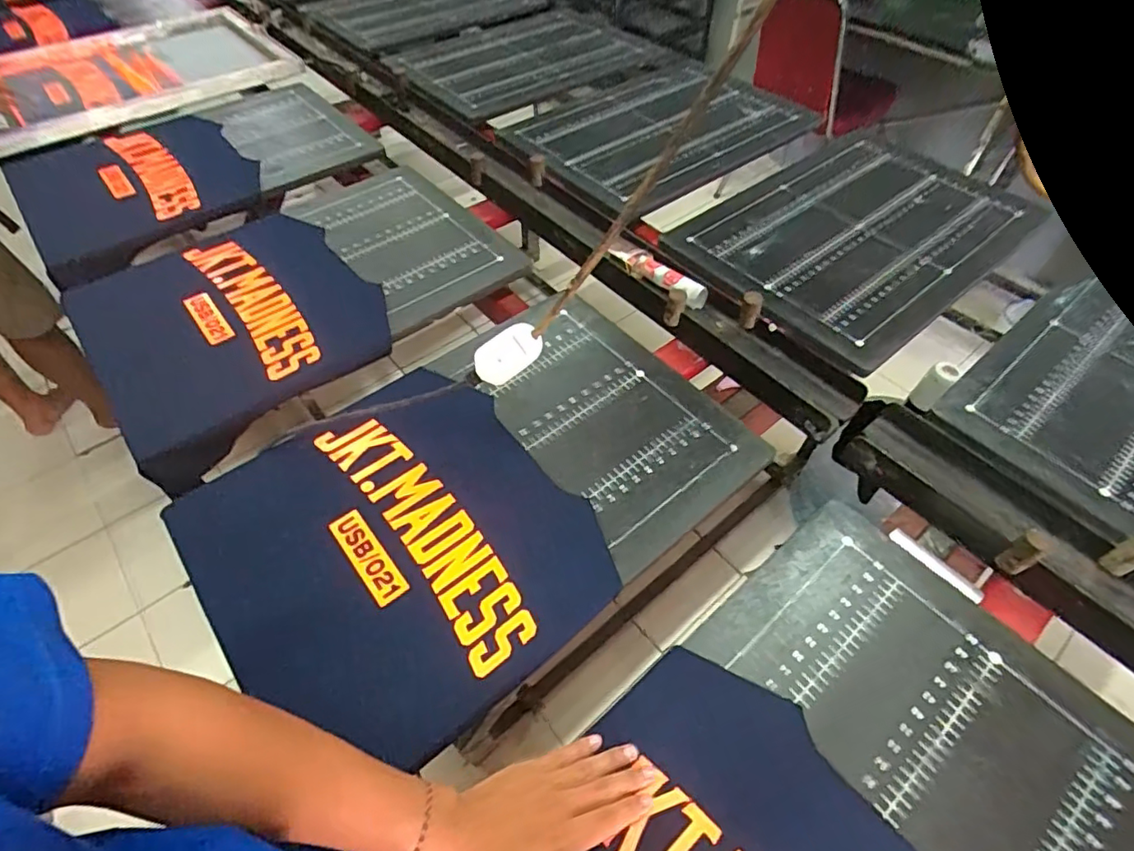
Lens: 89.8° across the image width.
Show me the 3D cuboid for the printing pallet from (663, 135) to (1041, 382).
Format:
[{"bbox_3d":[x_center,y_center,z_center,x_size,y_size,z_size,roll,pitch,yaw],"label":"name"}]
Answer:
[{"bbox_3d":[0.492,-0.338,0.971,0.660,0.035,0.397,-34,61,-25],"label":"printing pallet"}]

